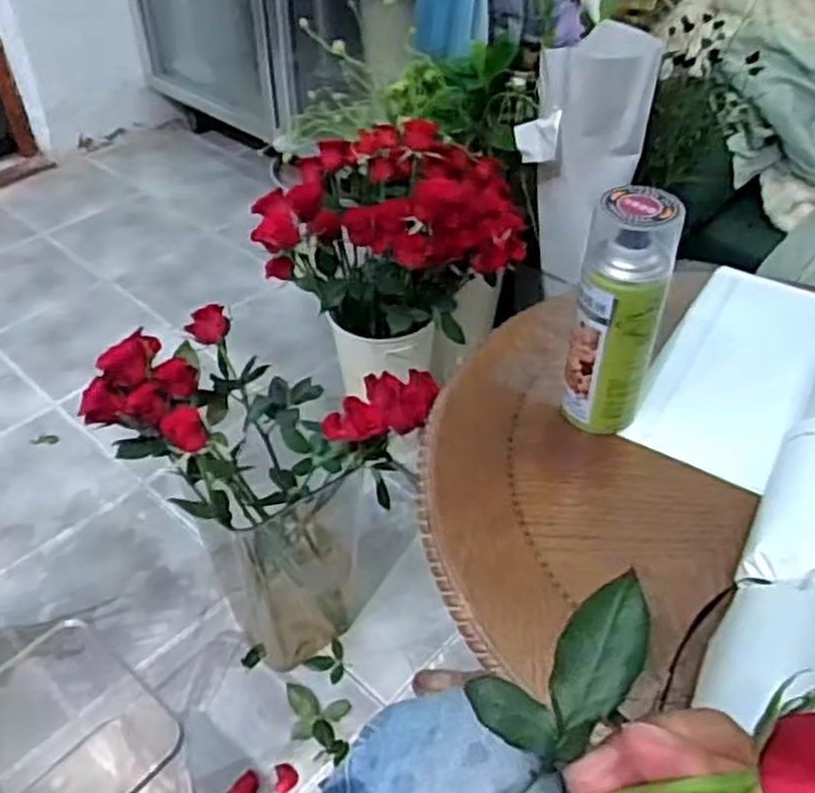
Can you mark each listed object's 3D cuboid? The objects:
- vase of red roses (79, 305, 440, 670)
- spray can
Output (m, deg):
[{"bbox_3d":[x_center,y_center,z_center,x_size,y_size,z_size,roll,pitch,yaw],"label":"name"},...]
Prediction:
[{"bbox_3d":[-0.179,0.142,1.059,0.369,0.505,0.237,-9,44,-11],"label":"vase of red roses"},{"bbox_3d":[0.166,-0.062,0.621,0.064,0.198,0.061,0,43,0],"label":"spray can"}]

